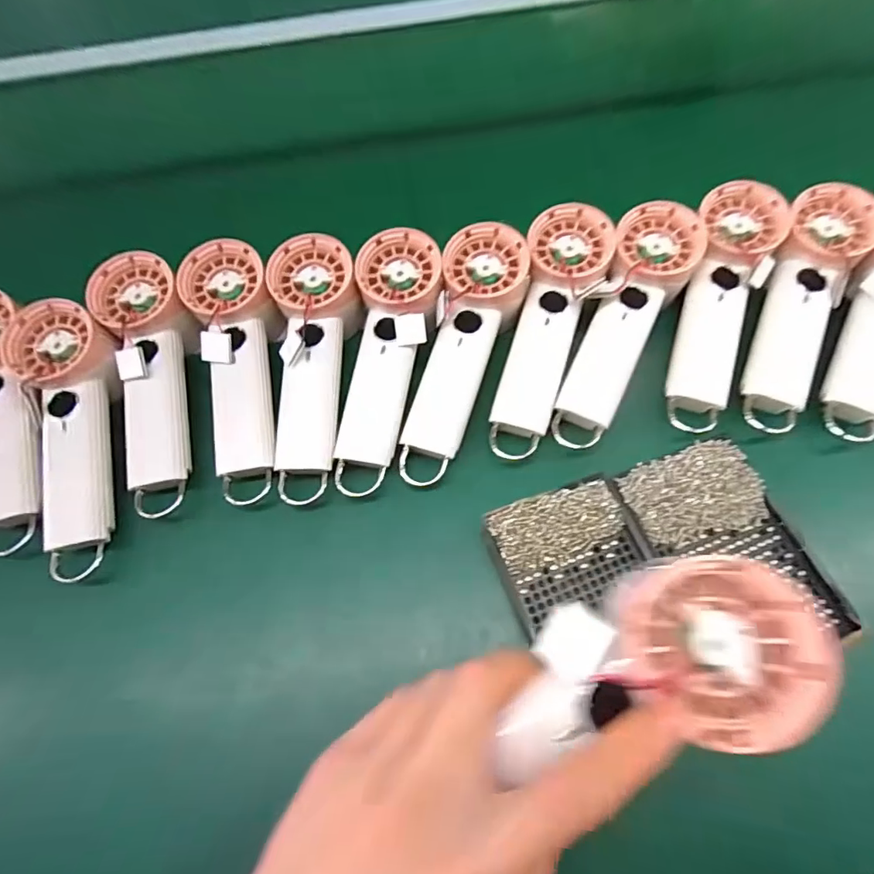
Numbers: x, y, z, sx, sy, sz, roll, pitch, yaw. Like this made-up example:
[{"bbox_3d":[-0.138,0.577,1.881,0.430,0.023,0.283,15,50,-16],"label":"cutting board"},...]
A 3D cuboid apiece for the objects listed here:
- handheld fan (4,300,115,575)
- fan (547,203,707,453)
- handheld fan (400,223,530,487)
[{"bbox_3d":[-0.255,-0.002,0.358,0.063,0.030,0.197,-13,80,-3],"label":"handheld fan"},{"bbox_3d":[0.134,-0.082,0.368,0.060,0.029,0.195,25,83,13],"label":"fan"},{"bbox_3d":[0.018,-0.061,0.376,0.057,0.029,0.193,16,82,10],"label":"handheld fan"}]

